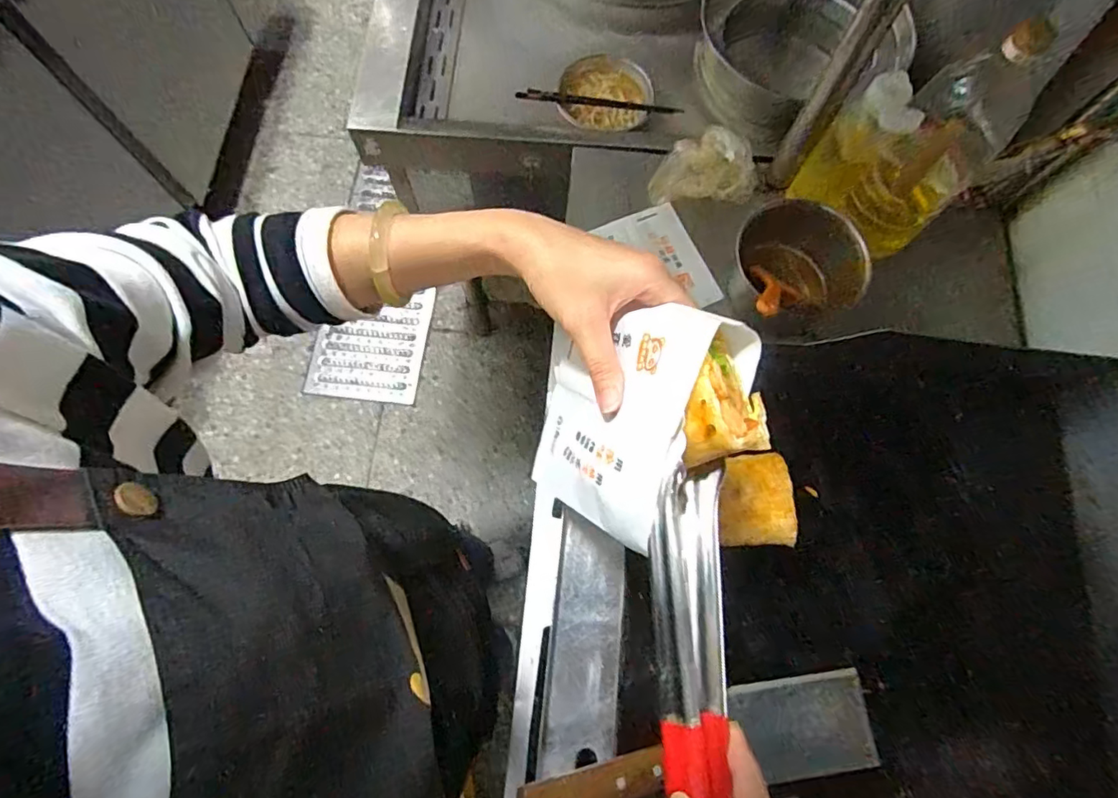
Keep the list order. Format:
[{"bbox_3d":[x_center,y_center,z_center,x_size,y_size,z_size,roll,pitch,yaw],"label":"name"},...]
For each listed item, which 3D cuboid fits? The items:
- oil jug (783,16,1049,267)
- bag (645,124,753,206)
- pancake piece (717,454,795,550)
[{"bbox_3d":[0.388,-0.286,0.614,0.157,0.250,0.099,44,77,11],"label":"oil jug"},{"bbox_3d":[0.186,-0.307,0.759,0.144,0.050,0.101,-16,74,-7],"label":"bag"},{"bbox_3d":[0.162,0.083,0.466,0.065,0.035,0.075,-2,73,-2],"label":"pancake piece"}]

